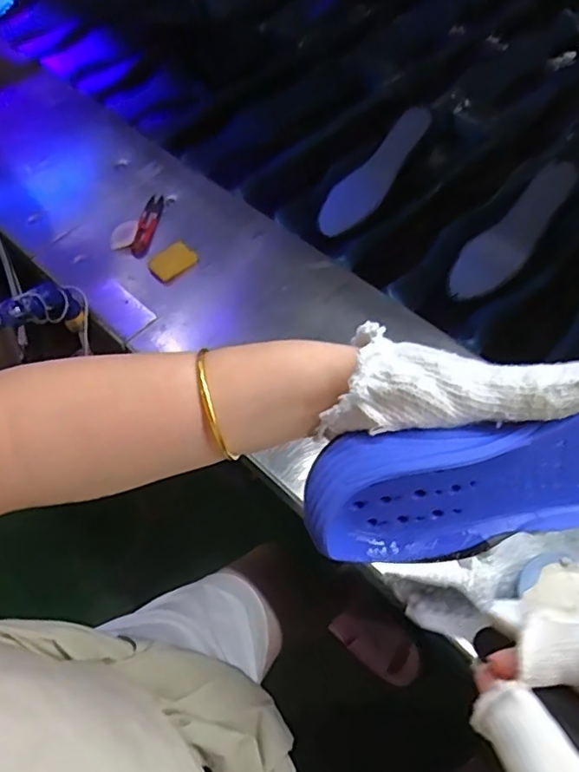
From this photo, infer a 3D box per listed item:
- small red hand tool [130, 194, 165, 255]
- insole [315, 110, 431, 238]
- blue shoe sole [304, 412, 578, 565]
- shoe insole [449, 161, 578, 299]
[{"bbox_3d":[-0.177,-0.197,0.713,0.023,0.013,0.096,6,59,6],"label":"small red hand tool"},{"bbox_3d":[0.114,-0.281,0.765,0.198,0.017,0.056,-49,63,5],"label":"insole"},{"bbox_3d":[0.116,0.039,0.294,0.210,0.091,0.043,-14,38,4],"label":"blue shoe sole"},{"bbox_3d":[0.270,-0.183,0.692,0.058,0.019,0.196,42,91,26],"label":"shoe insole"}]

